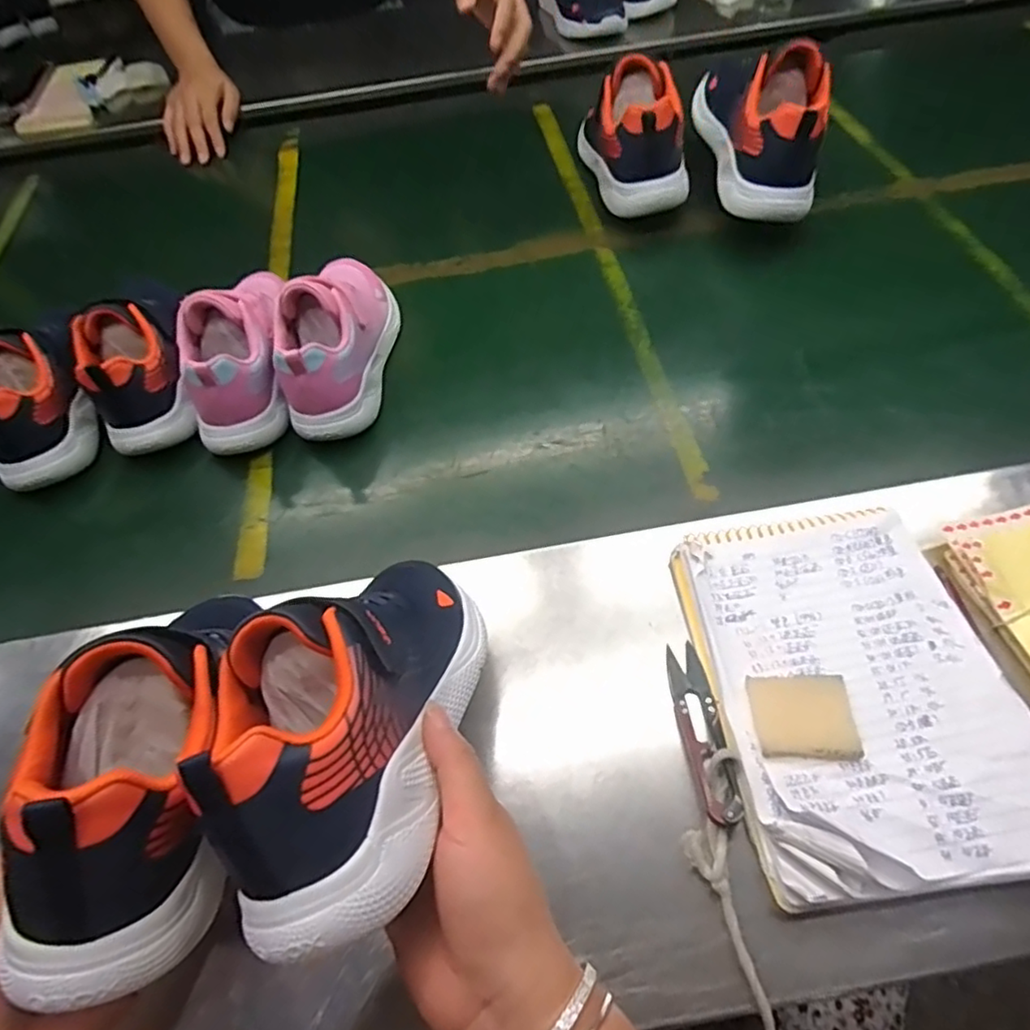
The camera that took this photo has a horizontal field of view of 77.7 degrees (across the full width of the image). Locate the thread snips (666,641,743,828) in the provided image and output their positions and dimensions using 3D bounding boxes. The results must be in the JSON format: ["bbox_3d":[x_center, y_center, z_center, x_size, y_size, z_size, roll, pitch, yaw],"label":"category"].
[{"bbox_3d":[0.106,0.121,0.364,0.021,0.014,0.101,-5,54,0],"label":"thread snips"}]

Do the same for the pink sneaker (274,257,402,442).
[{"bbox_3d":[-0.155,-0.175,0.566,0.071,0.092,0.210,0,54,5],"label":"pink sneaker"}]

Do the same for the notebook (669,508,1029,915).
[{"bbox_3d":[0.195,0.096,0.372,0.161,0.026,0.212,-7,54,-1],"label":"notebook"}]

